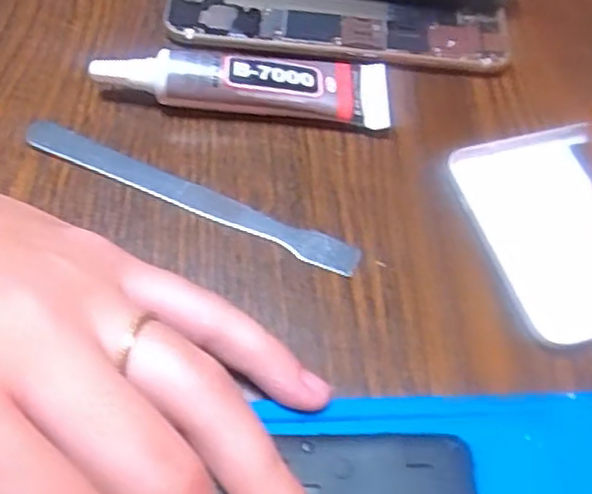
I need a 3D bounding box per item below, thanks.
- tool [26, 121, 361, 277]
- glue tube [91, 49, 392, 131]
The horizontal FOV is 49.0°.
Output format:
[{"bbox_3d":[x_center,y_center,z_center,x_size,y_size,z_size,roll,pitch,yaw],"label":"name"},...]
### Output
[{"bbox_3d":[-0.036,-0.018,0.215,0.120,0.004,0.011,22,60,8],"label":"tool"},{"bbox_3d":[-0.018,-0.061,0.235,0.103,0.017,0.025,5,59,-2],"label":"glue tube"}]

